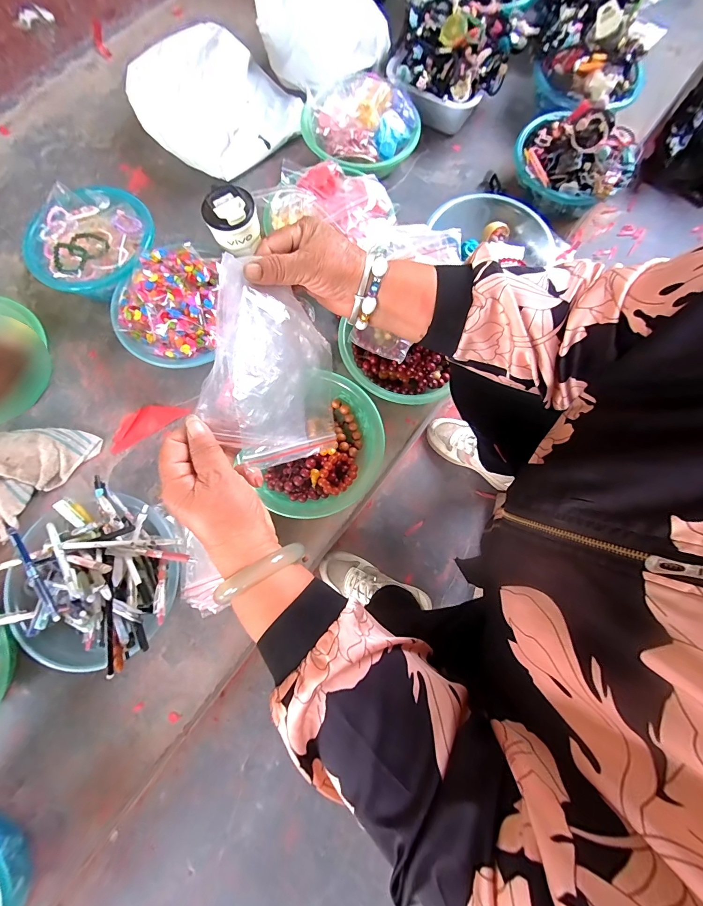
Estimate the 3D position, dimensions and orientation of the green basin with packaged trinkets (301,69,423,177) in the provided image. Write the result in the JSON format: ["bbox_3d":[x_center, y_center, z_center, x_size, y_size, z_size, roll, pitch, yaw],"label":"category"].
[{"bbox_3d":[0.013,-0.668,0.705,0.232,0.100,0.212,0,76,1],"label":"green basin with packaged trinkets"}]

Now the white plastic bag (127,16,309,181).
[{"bbox_3d":[-0.290,-0.766,0.759,0.335,0.090,0.292,39,80,9],"label":"white plastic bag"}]

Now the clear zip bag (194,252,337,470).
[{"bbox_3d":[-0.063,-0.067,0.321,0.017,0.131,0.152,8,87,46],"label":"clear zip bag"}]

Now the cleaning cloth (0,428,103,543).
[{"bbox_3d":[-0.553,0.015,0.585,0.149,0.043,0.200,37,80,9],"label":"cleaning cloth"}]

